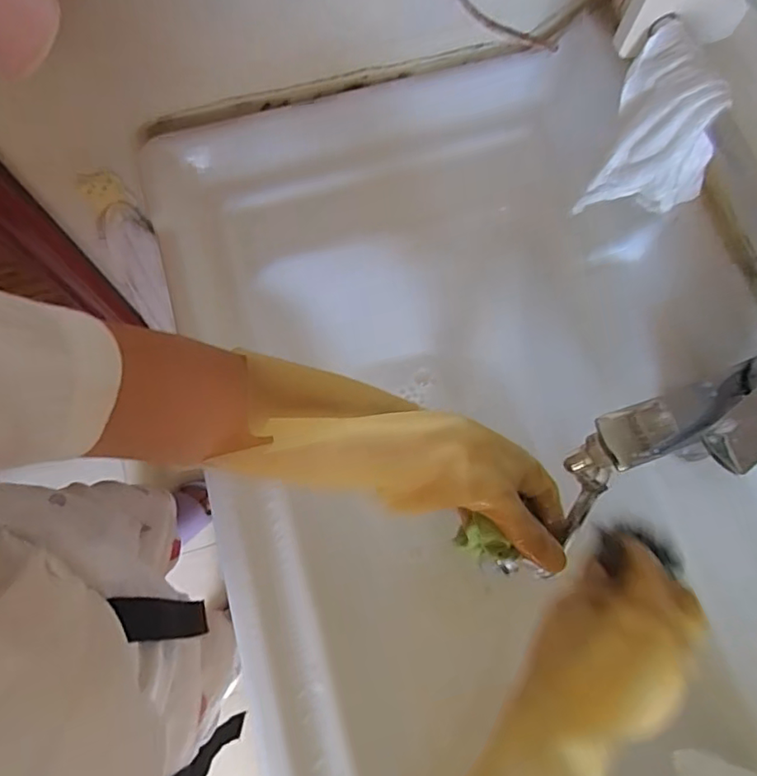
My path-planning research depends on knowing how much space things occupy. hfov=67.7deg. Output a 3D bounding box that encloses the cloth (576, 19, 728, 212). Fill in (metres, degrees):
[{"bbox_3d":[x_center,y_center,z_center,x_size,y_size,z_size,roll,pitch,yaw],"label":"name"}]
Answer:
[{"bbox_3d":[0.199,-0.175,0.394,0.081,0.105,0.061,31,75,9],"label":"cloth"}]

